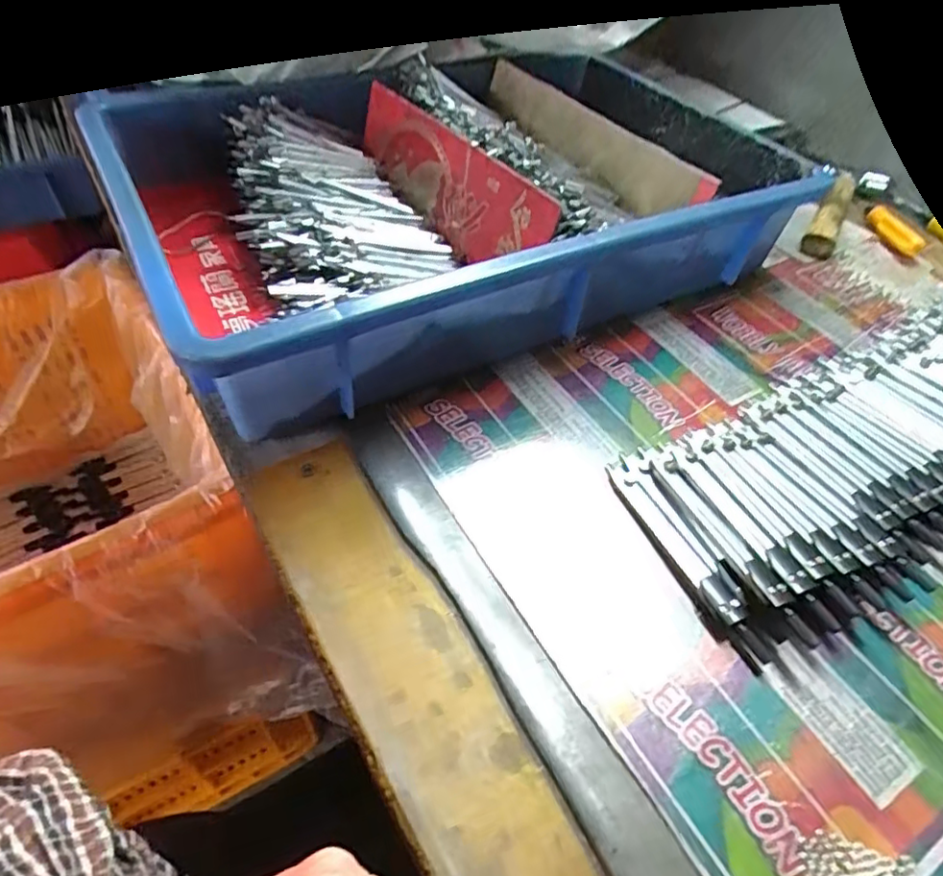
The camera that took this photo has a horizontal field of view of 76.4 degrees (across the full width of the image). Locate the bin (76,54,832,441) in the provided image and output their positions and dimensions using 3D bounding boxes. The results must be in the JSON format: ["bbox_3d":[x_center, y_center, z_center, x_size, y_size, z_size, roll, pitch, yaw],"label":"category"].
[{"bbox_3d":[-0.013,-0.174,0.429,0.420,0.084,0.293,-23,54,-22],"label":"bin"}]

